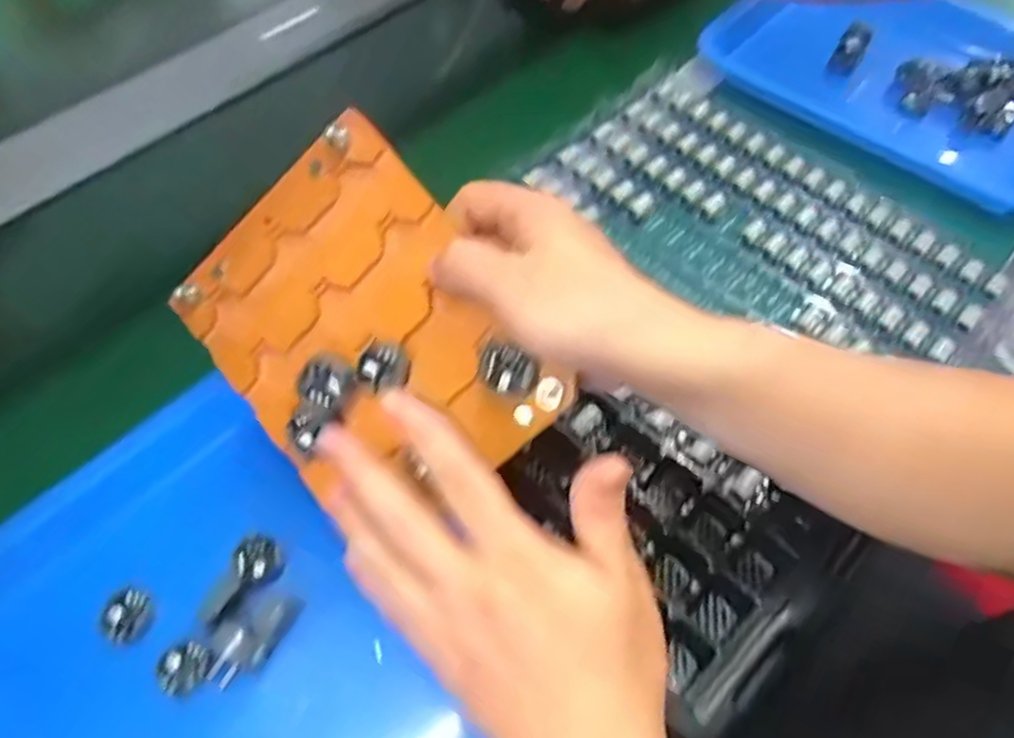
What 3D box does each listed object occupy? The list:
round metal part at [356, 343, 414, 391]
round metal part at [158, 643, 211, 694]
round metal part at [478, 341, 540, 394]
[{"bbox_3d":[-0.062,-0.001,0.362,0.027,0.009,0.025,33,103,20],"label":"round metal part"},{"bbox_3d":[-0.172,0.159,0.384,0.026,0.014,0.026,0,56,1],"label":"round metal part"},{"bbox_3d":[0.000,0.001,0.348,0.028,0.007,0.021,33,94,17],"label":"round metal part"}]

